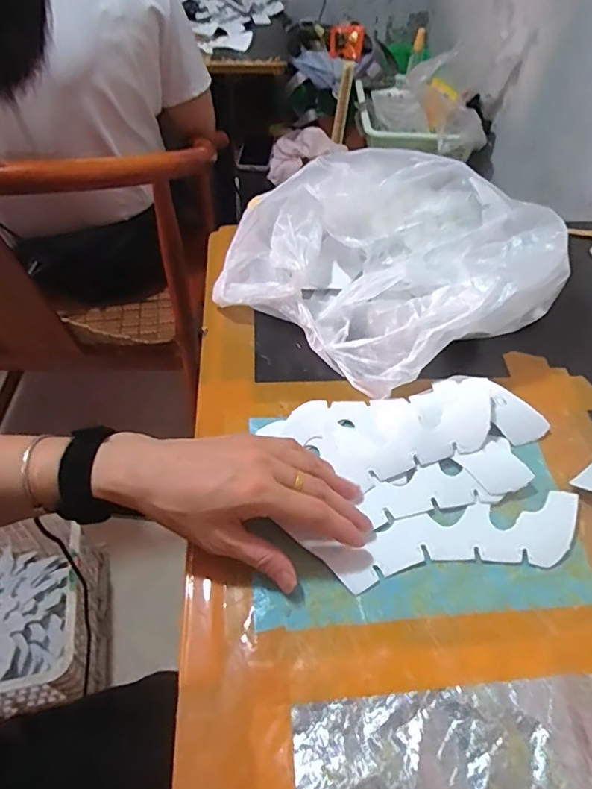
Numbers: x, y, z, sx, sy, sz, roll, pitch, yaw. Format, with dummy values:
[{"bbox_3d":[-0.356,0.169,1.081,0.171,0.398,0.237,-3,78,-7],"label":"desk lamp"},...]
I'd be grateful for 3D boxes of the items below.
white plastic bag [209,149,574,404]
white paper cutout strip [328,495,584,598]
[{"bbox_3d":[0.099,-0.141,0.508,0.284,0.113,0.263,-35,59,-29],"label":"white plastic bag"},{"bbox_3d":[0.118,0.107,0.368,0.191,0.004,0.048,-7,53,-8],"label":"white paper cutout strip"}]

